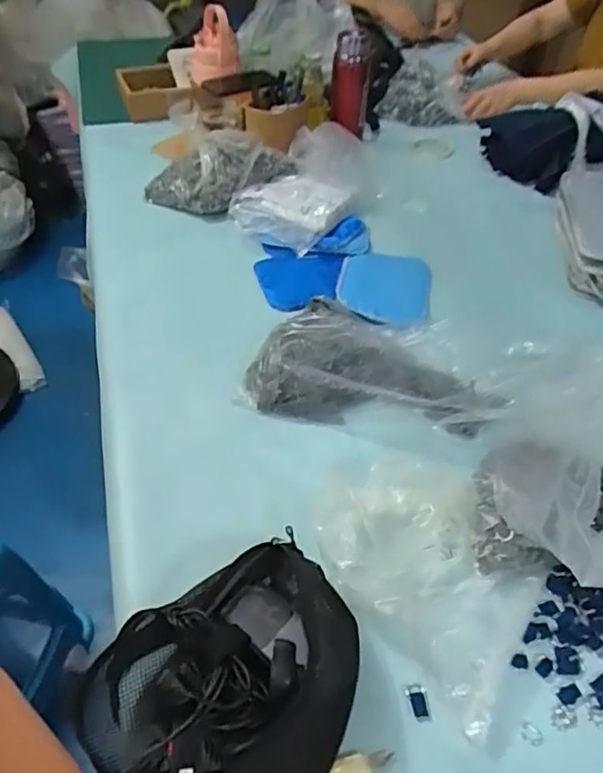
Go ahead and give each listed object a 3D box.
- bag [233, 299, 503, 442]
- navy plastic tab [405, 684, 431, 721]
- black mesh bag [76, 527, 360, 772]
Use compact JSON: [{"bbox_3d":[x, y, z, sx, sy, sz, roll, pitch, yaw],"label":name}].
[{"bbox_3d":[0.098,-0.037,0.833,0.334,0.068,0.195,7,46,6],"label":"bag"},{"bbox_3d":[0.112,0.303,0.566,0.018,0.008,0.030,-8,47,-8],"label":"navy plastic tab"},{"bbox_3d":[-0.054,0.262,0.527,0.242,0.099,0.202,-21,50,-20],"label":"black mesh bag"}]

